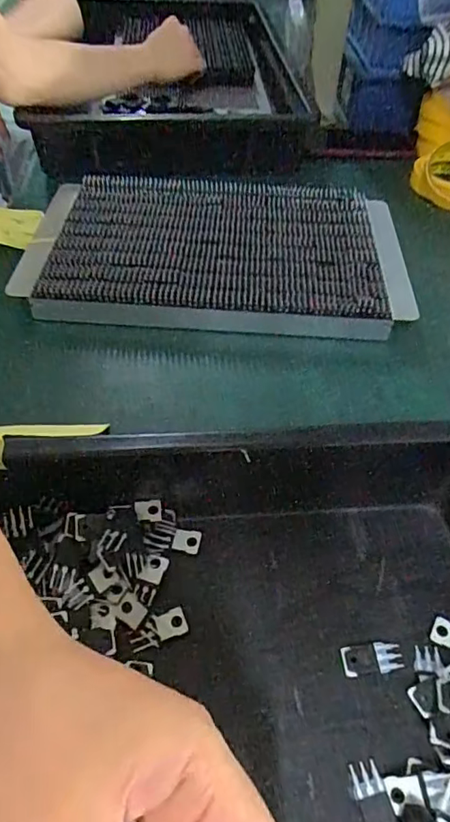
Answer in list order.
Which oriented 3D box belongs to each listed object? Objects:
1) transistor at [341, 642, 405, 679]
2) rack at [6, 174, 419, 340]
[{"bbox_3d":[0.084,0.142,0.303,0.033,0.004,0.016,-3,50,-7],"label":"transistor"},{"bbox_3d":[-0.010,-0.168,0.543,0.373,0.034,0.227,4,49,-1],"label":"rack"}]

